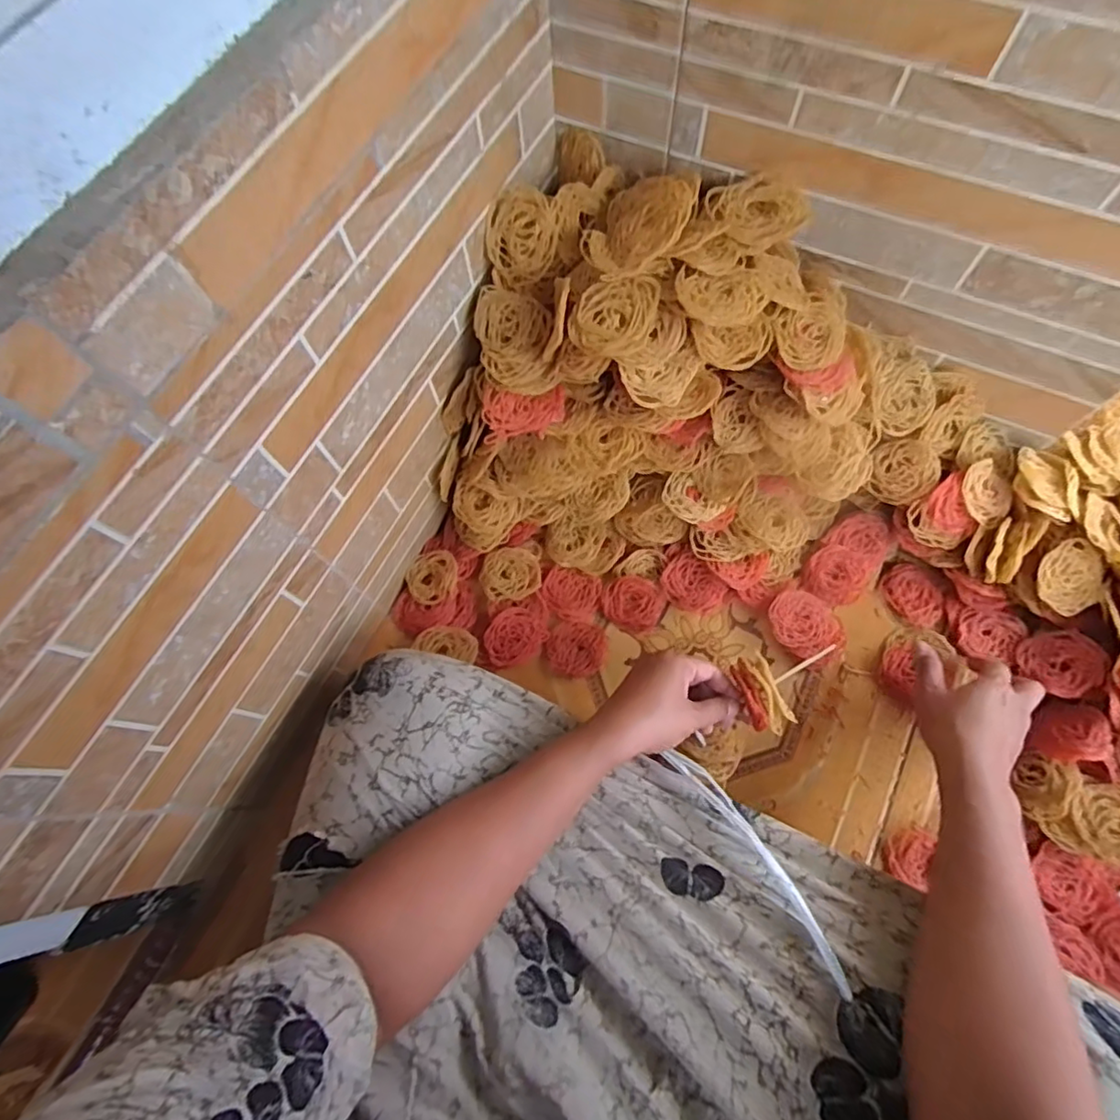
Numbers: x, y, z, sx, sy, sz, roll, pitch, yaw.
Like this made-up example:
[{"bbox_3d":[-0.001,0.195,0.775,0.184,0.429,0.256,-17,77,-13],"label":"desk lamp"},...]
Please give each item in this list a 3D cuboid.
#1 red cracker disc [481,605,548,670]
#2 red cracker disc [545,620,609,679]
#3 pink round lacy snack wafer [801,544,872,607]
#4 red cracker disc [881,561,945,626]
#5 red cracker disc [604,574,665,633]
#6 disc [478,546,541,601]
[{"bbox_3d":[-0.043,0.074,0.586,0.053,0.014,0.064,31,74,13],"label":"red cracker disc"},{"bbox_3d":[0.017,0.088,0.589,0.059,0.010,0.054,3,70,4],"label":"red cracker disc"},{"bbox_3d":[0.275,0.015,0.594,0.064,0.010,0.055,27,107,-1],"label":"pink round lacy snack wafer"},{"bbox_3d":[0.350,0.034,0.593,0.051,0.011,0.064,-29,71,-8],"label":"red cracker disc"},{"bbox_3d":[0.073,0.043,0.597,0.058,0.011,0.052,19,72,10],"label":"red cracker disc"},{"bbox_3d":[-0.049,0.013,0.600,0.058,0.018,0.053,-1,70,2],"label":"disc"}]

